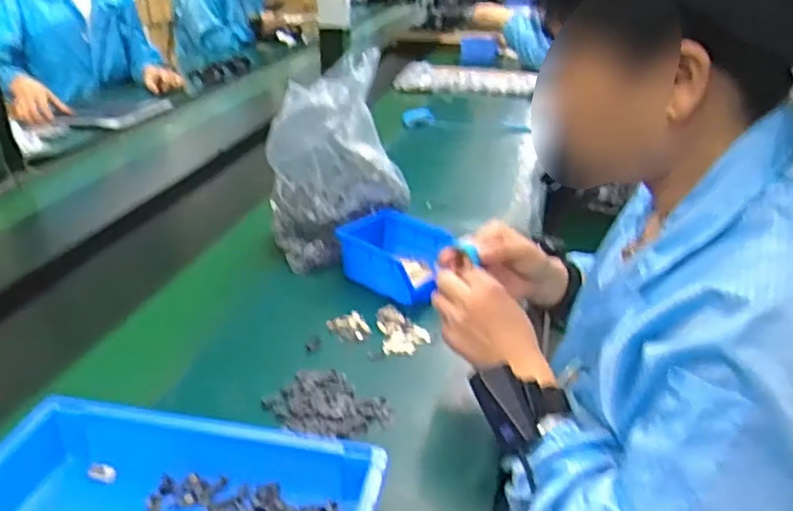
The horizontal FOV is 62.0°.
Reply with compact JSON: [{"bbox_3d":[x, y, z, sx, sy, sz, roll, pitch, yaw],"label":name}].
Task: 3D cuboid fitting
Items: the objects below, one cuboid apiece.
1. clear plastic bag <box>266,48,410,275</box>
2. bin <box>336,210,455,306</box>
[{"bbox_3d":[-0.090,-0.137,0.969,0.190,0.268,0.169,-8,28,-15],"label":"clear plastic bag"},{"bbox_3d":[0.001,0.004,0.909,0.148,0.074,0.113,15,31,27],"label":"bin"}]

